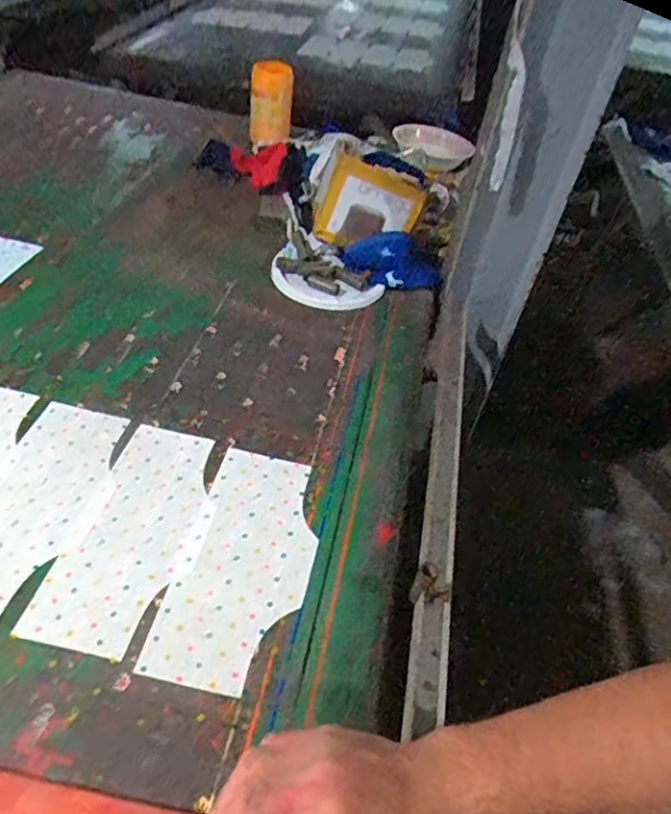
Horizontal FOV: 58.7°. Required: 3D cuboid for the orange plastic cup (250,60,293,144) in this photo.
[{"bbox_3d":[-0.145,-0.682,1.354,0.096,0.155,0.100,-2,43,-8],"label":"orange plastic cup"}]

